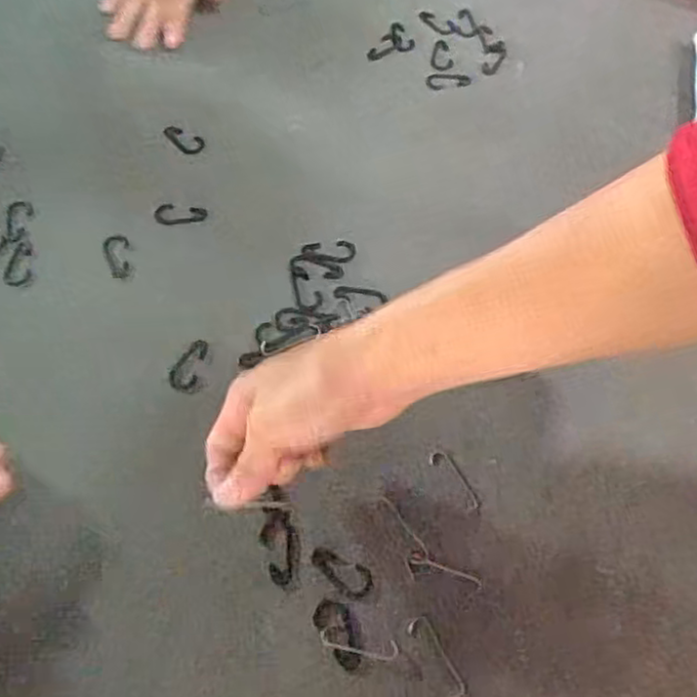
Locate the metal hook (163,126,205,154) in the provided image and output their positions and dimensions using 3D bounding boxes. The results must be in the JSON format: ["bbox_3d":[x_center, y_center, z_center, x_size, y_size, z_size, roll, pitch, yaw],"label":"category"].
[{"bbox_3d":[-0.126,-0.159,0.543,0.035,0.005,0.018,30,62,14],"label":"metal hook"}]

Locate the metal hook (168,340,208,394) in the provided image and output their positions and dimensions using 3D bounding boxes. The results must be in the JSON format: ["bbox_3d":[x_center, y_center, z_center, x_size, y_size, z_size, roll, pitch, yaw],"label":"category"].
[{"bbox_3d":[-0.100,0.011,0.447,0.017,0.005,0.037,14,60,5],"label":"metal hook"}]

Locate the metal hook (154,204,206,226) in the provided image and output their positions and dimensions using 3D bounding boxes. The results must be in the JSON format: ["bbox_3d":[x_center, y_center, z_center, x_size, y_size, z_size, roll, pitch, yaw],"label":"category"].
[{"bbox_3d":[-0.118,-0.096,0.505,0.035,0.005,0.016,-7,60,-7],"label":"metal hook"}]

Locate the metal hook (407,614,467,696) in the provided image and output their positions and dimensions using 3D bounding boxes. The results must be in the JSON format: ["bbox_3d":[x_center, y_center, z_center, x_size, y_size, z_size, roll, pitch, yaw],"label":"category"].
[{"bbox_3d":[0.045,0.158,0.366,0.013,0.004,0.043,-23,63,-16],"label":"metal hook"}]

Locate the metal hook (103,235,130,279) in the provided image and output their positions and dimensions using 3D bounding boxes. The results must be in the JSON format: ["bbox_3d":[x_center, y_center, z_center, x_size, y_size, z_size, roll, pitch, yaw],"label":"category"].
[{"bbox_3d":[-0.158,-0.063,0.487,0.016,0.006,0.035,-10,61,-9],"label":"metal hook"}]

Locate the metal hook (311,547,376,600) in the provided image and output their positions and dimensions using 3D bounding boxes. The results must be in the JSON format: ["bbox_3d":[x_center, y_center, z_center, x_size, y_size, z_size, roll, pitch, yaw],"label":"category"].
[{"bbox_3d":[-0.003,0.119,0.384,0.036,0.004,0.018,34,64,16],"label":"metal hook"}]

